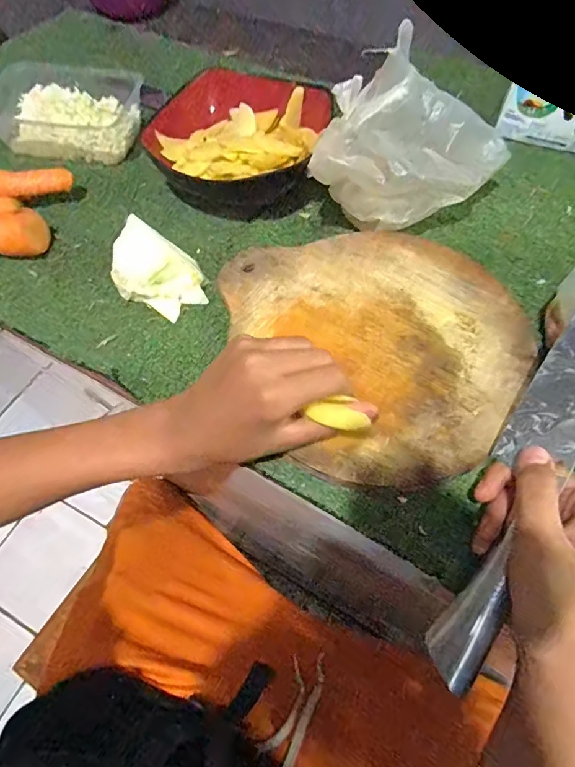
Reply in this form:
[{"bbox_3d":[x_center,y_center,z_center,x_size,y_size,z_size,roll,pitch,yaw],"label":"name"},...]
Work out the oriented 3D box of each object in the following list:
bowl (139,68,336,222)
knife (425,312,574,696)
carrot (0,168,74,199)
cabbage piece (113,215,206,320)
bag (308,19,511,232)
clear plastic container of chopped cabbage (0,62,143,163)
[{"bbox_3d":[-0.051,-0.252,0.472,0.162,0.072,0.138,15,63,9],"label":"bowl"},{"bbox_3d":[0.158,0.037,0.280,0.040,0.019,0.306,25,89,14],"label":"knife"},{"bbox_3d":[-0.286,-0.204,0.456,0.129,0.028,0.023,-10,62,-3],"label":"carrot"},{"bbox_3d":[-0.114,-0.101,0.397,0.079,0.050,0.053,27,66,15],"label":"cabbage piece"},{"bbox_3d":[0.108,-0.195,0.370,0.176,0.129,0.055,-17,63,-7],"label":"bag"},{"bbox_3d":[-0.253,-0.319,0.526,0.153,0.051,0.129,25,65,14],"label":"clear plastic container of chopped cabbage"}]

